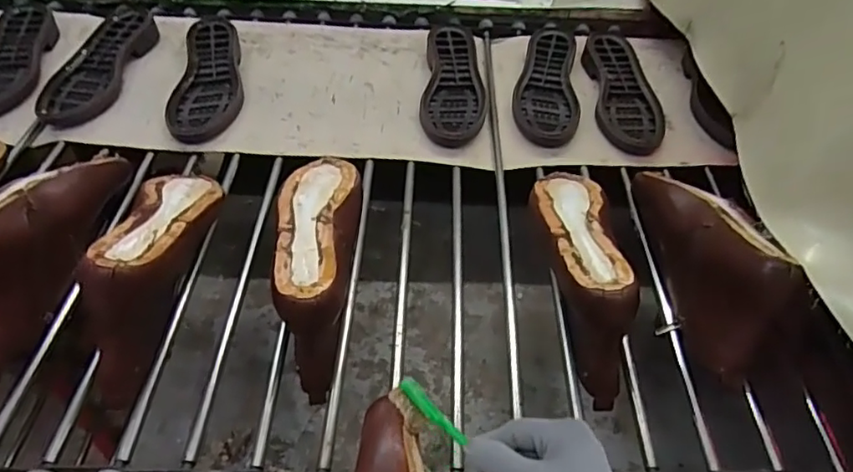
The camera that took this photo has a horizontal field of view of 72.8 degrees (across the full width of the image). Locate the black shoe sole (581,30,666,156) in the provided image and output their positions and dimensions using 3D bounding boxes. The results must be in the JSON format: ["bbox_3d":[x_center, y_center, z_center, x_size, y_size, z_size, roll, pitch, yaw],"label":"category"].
[{"bbox_3d":[0.298,-0.230,0.888,0.095,0.024,0.278,1,49,-1],"label":"black shoe sole"}]

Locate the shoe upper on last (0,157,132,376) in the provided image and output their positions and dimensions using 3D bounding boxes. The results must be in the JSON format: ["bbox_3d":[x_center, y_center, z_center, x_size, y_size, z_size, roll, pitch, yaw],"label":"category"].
[{"bbox_3d":[-0.413,-0.005,0.597,0.084,0.117,0.268,2,49,-1],"label":"shoe upper on last"}]

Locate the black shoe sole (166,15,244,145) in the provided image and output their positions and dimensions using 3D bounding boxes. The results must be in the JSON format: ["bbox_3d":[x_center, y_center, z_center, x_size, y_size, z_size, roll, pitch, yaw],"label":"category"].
[{"bbox_3d":[-0.328,-0.240,0.865,0.096,0.032,0.270,-7,49,-8],"label":"black shoe sole"}]

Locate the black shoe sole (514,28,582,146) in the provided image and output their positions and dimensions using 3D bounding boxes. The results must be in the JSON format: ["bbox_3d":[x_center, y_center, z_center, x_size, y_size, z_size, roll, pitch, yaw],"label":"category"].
[{"bbox_3d":[0.183,-0.236,0.884,0.090,0.027,0.255,6,49,3],"label":"black shoe sole"}]

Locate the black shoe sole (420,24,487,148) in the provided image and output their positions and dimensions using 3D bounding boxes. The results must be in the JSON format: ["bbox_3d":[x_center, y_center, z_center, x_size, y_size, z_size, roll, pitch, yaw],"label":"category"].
[{"bbox_3d":[0.043,-0.233,0.876,0.092,0.031,0.269,4,49,1],"label":"black shoe sole"}]

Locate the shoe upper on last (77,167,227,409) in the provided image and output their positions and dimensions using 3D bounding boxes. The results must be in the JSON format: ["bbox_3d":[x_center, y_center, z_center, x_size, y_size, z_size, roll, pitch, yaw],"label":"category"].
[{"bbox_3d":[-0.267,0.021,0.584,0.080,0.116,0.266,0,49,-2],"label":"shoe upper on last"}]

